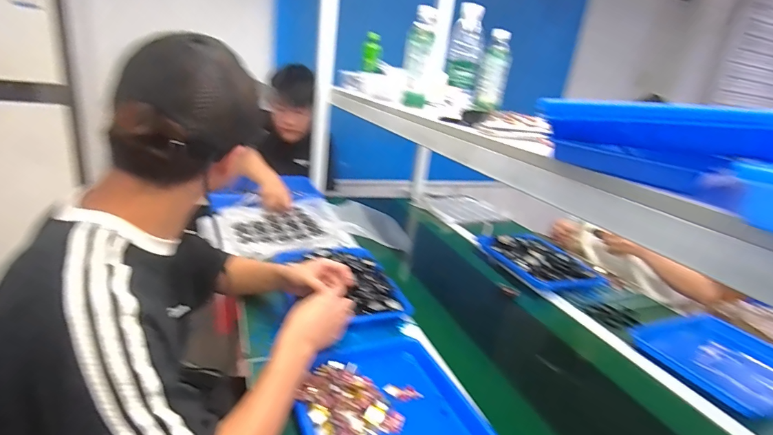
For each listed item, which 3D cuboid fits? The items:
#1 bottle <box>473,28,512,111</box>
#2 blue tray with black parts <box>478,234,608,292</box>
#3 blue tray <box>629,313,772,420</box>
[{"bbox_3d":[0.291,-0.394,1.086,0.067,0.193,0.067,11,20,13],"label":"bottle"},{"bbox_3d":[0.453,0.120,1.208,0.230,0.051,0.332,-4,22,-29],"label":"blue tray with black parts"},{"bbox_3d":[0.717,0.303,0.866,0.338,0.039,0.270,-3,22,-25],"label":"blue tray"}]

